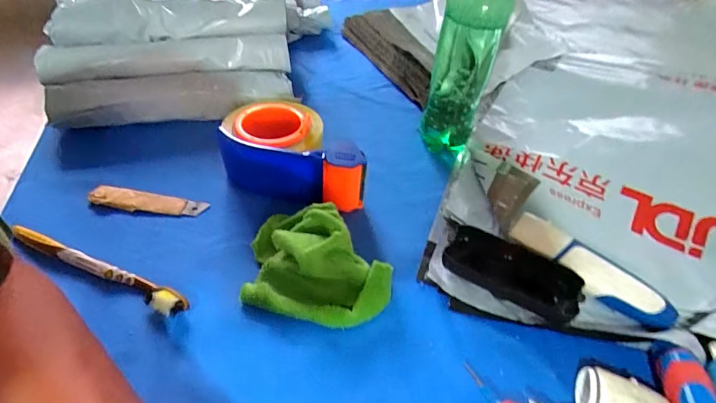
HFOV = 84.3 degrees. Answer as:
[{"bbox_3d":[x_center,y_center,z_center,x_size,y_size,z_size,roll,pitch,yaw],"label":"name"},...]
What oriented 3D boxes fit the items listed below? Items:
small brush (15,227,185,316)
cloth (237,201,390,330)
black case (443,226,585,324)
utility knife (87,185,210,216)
[{"bbox_3d":[-0.212,0.055,0.324,0.168,0.021,0.019,19,48,16],"label":"small brush"},{"bbox_3d":[-0.034,0.047,0.325,0.123,0.048,0.089,11,45,6],"label":"cloth"},{"bbox_3d":[0.132,0.060,0.341,0.107,0.020,0.050,23,49,19],"label":"black case"},{"bbox_3d":[-0.204,-0.001,0.386,0.109,0.012,0.023,5,45,3],"label":"utility knife"}]

